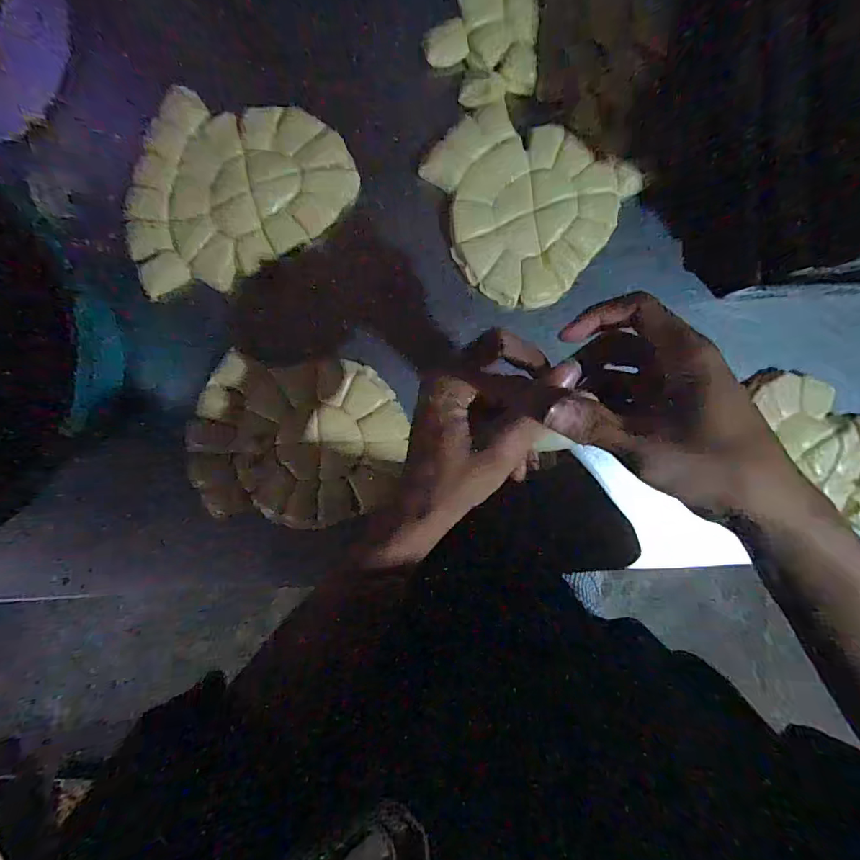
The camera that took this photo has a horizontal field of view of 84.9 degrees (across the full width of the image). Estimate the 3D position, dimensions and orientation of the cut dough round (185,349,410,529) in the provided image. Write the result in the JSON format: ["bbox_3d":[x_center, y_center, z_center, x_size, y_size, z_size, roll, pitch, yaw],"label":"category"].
[{"bbox_3d":[-0.131,0.012,0.473,0.208,0.014,0.161,3,94,-3],"label":"cut dough round"}]

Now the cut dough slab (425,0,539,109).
[{"bbox_3d":[0.054,-0.405,0.452,0.102,0.011,0.164,3,94,-3],"label":"cut dough slab"}]

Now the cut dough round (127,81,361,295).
[{"bbox_3d":[-0.193,-0.241,0.451,0.221,0.015,0.165,-26,95,-1],"label":"cut dough round"}]

